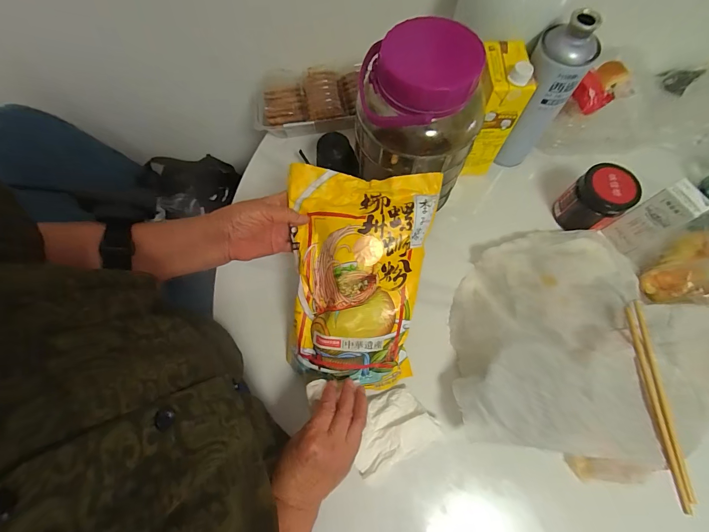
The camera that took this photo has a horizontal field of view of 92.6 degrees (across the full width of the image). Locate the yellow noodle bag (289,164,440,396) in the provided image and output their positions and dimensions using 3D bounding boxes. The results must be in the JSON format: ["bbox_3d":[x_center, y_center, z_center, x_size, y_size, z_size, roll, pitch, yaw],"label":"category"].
[{"bbox_3d":[0.002,0.019,0.438,0.176,0.040,0.272,4,97,2],"label":"yellow noodle bag"}]

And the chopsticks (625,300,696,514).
[{"bbox_3d":[0.378,0.163,0.423,0.014,0.015,0.236,2,69,0],"label":"chopsticks"}]

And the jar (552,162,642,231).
[{"bbox_3d":[0.387,-0.104,0.545,0.080,0.086,0.080,0,69,-1],"label":"jar"}]

